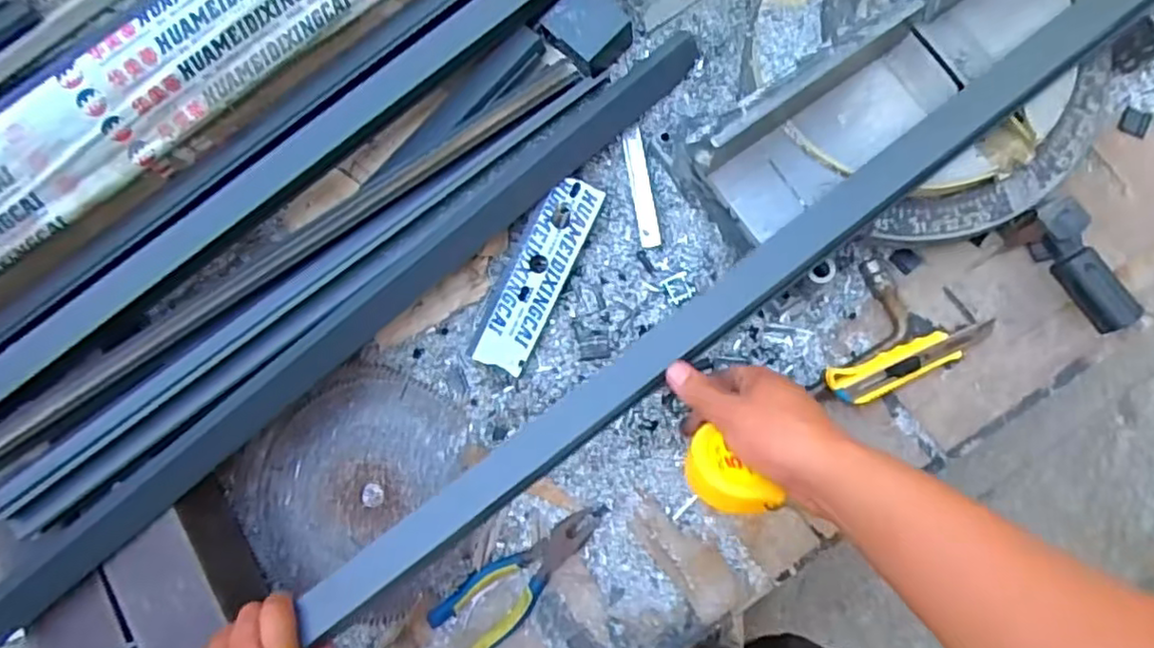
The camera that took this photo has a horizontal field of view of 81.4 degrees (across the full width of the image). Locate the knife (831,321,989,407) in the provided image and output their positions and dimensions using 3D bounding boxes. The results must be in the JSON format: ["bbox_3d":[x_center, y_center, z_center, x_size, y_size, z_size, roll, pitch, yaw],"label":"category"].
[{"bbox_3d":[0.316,0.037,0.637,0.162,0.027,0.039,-19,82,0],"label":"knife"}]

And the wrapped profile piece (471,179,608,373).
[{"bbox_3d":[-0.039,-0.050,0.682,0.052,0.027,0.203,25,84,6],"label":"wrapped profile piece"}]

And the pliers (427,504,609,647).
[{"bbox_3d":[-0.053,0.244,0.650,0.197,0.019,0.065,-41,82,-3],"label":"pliers"}]

